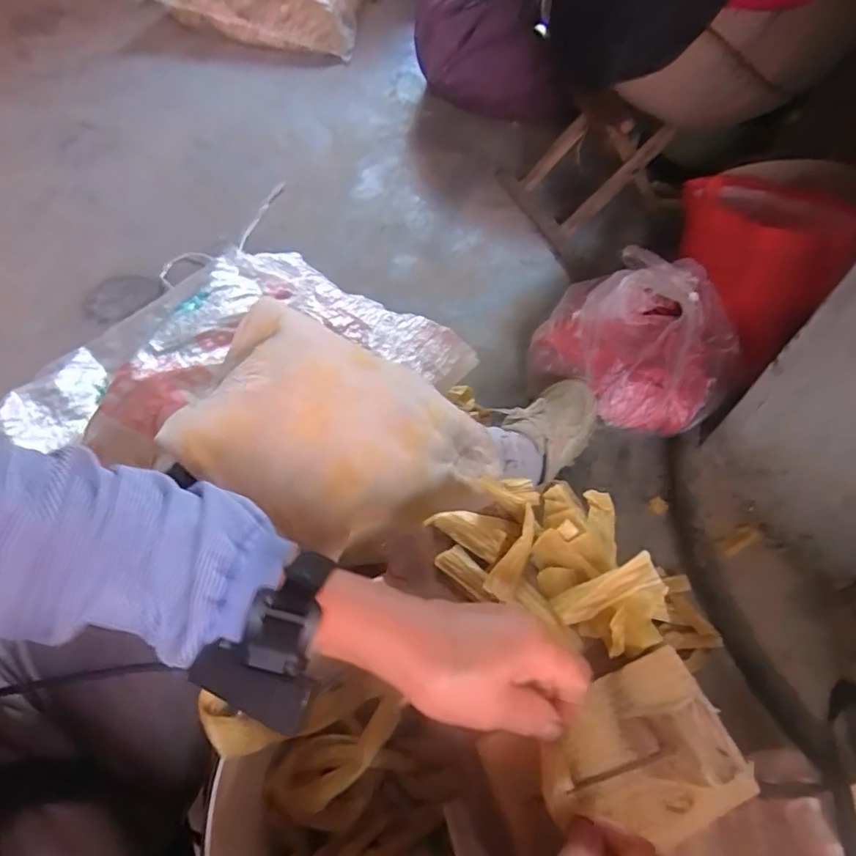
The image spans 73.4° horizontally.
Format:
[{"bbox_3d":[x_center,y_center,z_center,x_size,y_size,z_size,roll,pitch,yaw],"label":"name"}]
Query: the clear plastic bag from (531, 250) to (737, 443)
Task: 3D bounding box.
[{"bbox_3d":[0.325,-0.143,0.853,0.276,0.119,0.280,37,61,19],"label":"clear plastic bag"}]

